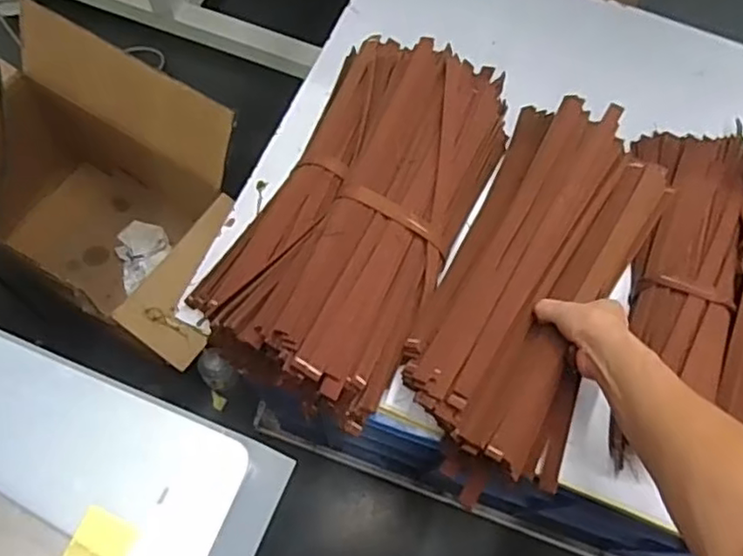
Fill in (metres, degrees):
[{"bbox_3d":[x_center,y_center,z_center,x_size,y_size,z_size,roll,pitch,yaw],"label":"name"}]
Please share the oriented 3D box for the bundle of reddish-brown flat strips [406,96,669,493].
[{"bbox_3d":[0.169,0.001,0.650,0.167,0.071,0.394,24,70,8],"label":"bundle of reddish-brown flat strips"}]

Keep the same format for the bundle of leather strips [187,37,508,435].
[{"bbox_3d":[-0.003,-0.074,0.657,0.206,0.086,0.388,29,70,9],"label":"bundle of leather strips"}]

